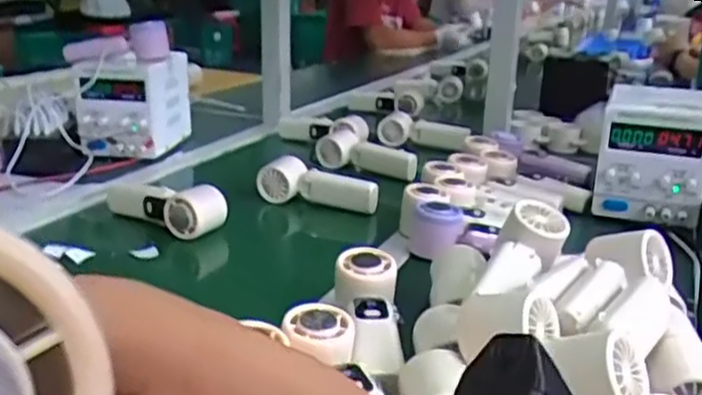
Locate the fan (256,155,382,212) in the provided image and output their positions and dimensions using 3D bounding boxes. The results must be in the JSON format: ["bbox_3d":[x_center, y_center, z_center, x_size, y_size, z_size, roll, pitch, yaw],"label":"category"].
[{"bbox_3d":[-0.049,-0.017,0.993,0.184,0.066,0.042,11,21,24],"label":"fan"}]

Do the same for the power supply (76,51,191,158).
[{"bbox_3d":[-0.377,-0.162,1.228,0.135,0.152,0.161,6,19,12],"label":"power supply"}]

